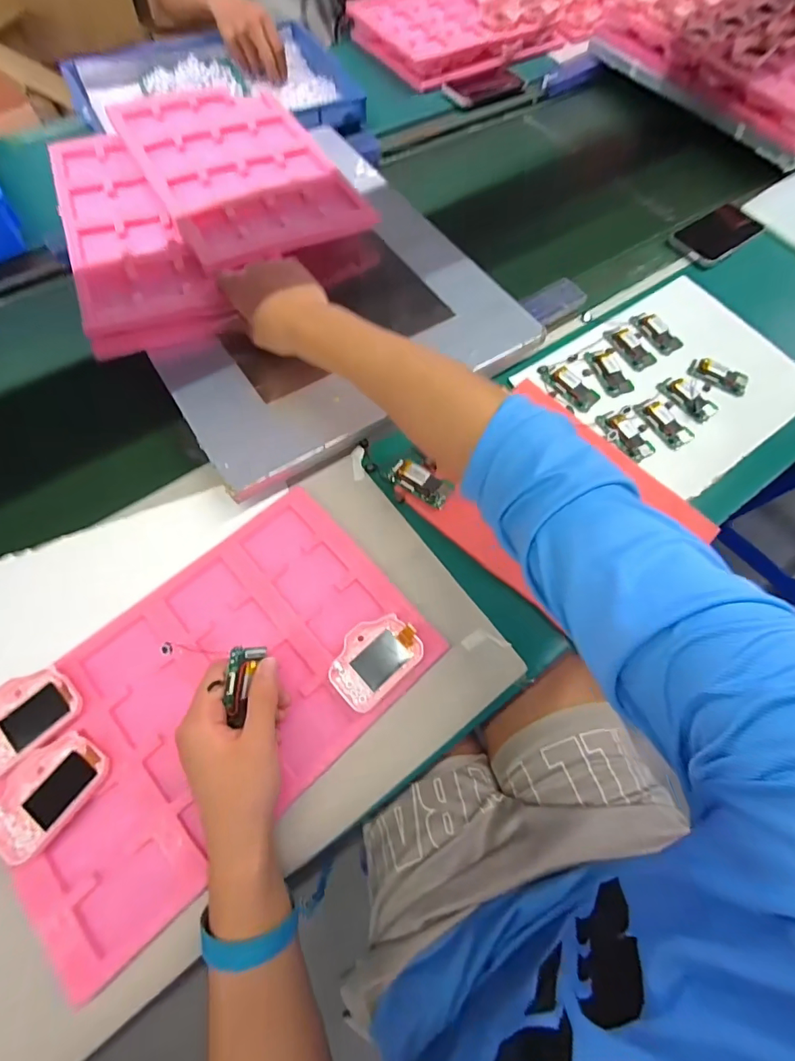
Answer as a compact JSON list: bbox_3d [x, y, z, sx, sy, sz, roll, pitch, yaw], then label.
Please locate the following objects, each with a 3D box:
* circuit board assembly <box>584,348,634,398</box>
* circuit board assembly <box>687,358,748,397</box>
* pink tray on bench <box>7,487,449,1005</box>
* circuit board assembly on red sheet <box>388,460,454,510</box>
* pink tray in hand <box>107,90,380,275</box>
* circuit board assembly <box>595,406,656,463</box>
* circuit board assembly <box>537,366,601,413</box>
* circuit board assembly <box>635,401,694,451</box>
[{"bbox_3d":[0.274,-0.205,0.589,0.043,0.004,0.071,-21,68,-11],"label":"circuit board assembly"},{"bbox_3d":[0.420,-0.203,0.599,0.071,0.006,0.037,30,68,11],"label":"circuit board assembly"},{"bbox_3d":[-0.160,0.139,0.407,0.369,0.017,0.226,-41,73,-18],"label":"pink tray on bench"},{"bbox_3d":[0.026,-0.053,0.501,0.068,0.017,0.032,33,69,12],"label":"circuit board assembly on red sheet"},{"bbox_3d":[-0.210,-0.484,0.607,0.224,0.019,0.349,-28,70,-14],"label":"pink tray in hand"},{"bbox_3d":[0.279,-0.118,0.552,0.053,0.007,0.070,-20,68,-10],"label":"circuit board assembly"},{"bbox_3d":[0.215,-0.184,0.576,0.044,0.004,0.079,-40,73,-17],"label":"circuit board assembly"},{"bbox_3d":[0.330,-0.135,0.564,0.048,0.006,0.070,-29,70,-14],"label":"circuit board assembly"}]

